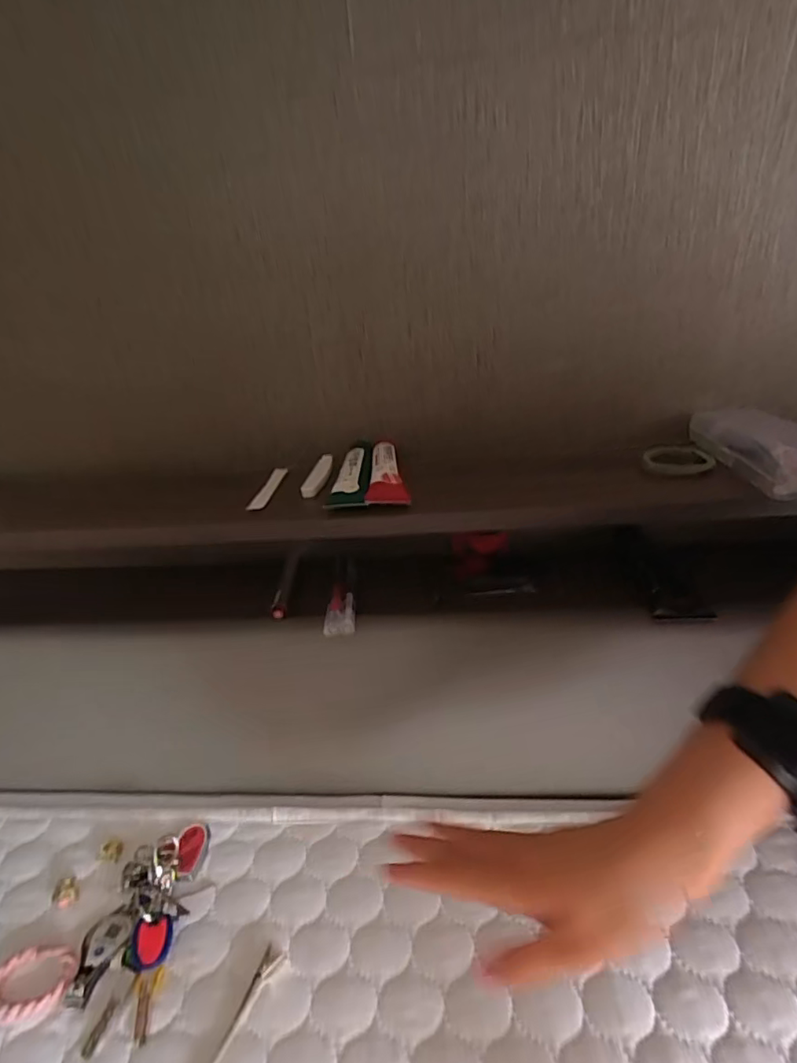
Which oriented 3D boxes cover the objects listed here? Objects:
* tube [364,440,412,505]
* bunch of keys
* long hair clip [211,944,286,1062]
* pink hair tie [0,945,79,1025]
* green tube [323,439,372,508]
[{"bbox_3d":[-0.008,-0.048,0.432,0.031,0.020,0.099,-3,26,3],"label":"tube"},{"bbox_3d":[-0.190,0.289,0.399,0.076,0.021,0.140,0,28,10],"label":"bunch of keys"},{"bbox_3d":[-0.103,0.318,0.347,0.014,0.005,0.081,8,30,24],"label":"long hair clip"},{"bbox_3d":[-0.257,0.312,0.369,0.060,0.010,0.041,-6,27,-1],"label":"pink hair tie"},{"bbox_3d":[-0.037,-0.051,0.449,0.030,0.019,0.122,-3,26,4],"label":"green tube"}]

